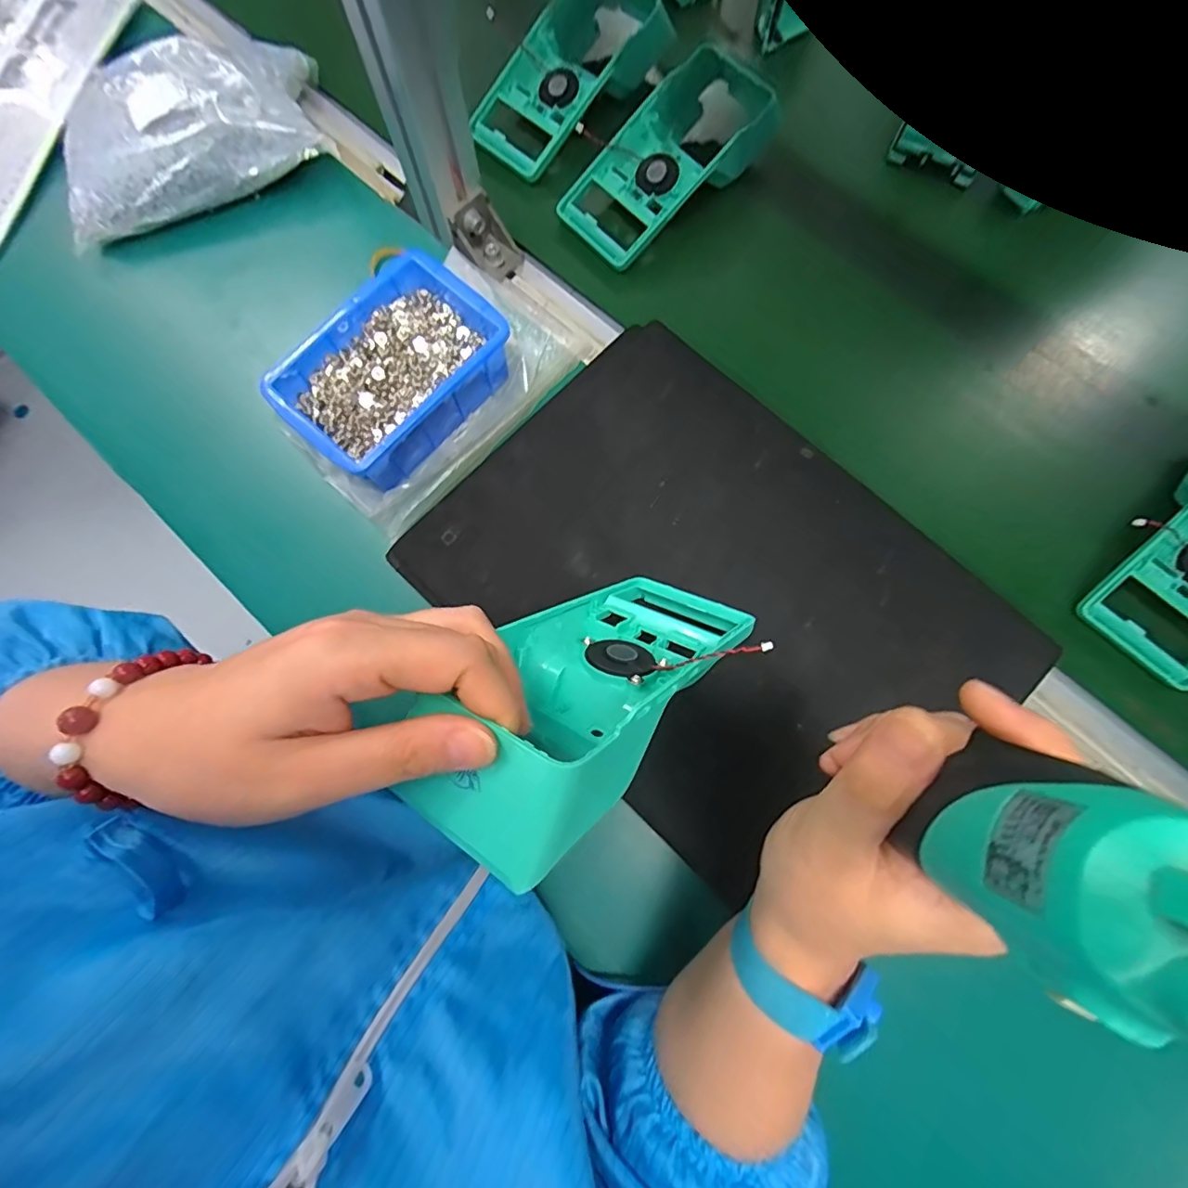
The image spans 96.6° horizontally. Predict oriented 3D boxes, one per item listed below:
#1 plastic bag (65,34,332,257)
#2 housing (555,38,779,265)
[{"bbox_3d":[-0.337,-0.387,0.435,0.214,0.056,0.148,-21,78,-5],"label":"plastic bag"},{"bbox_3d":[0.065,-0.359,0.425,0.193,0.046,0.092,-39,80,-8],"label":"housing"}]

